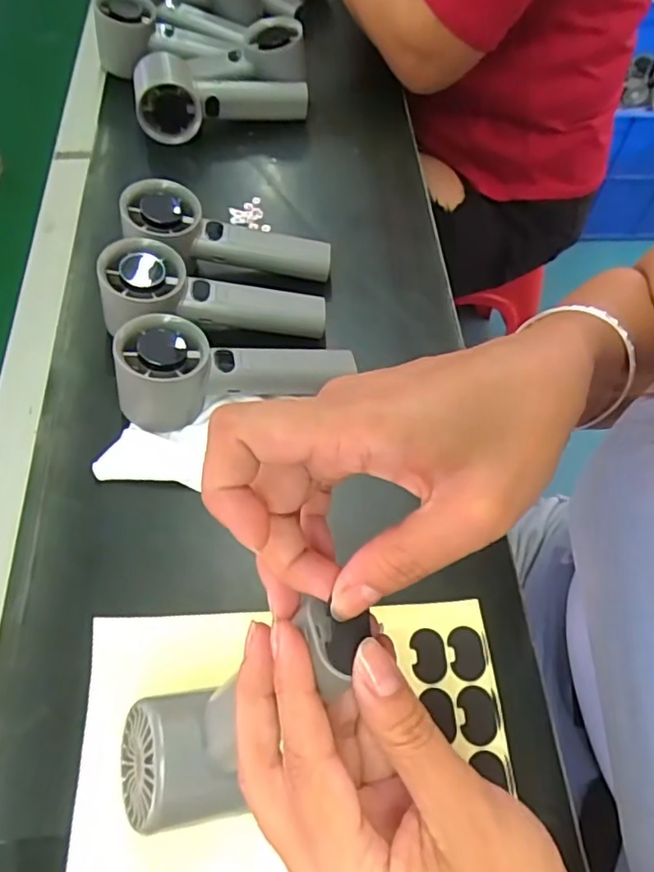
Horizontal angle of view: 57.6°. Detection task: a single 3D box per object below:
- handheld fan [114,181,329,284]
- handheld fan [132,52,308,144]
[{"bbox_3d":[-0.074,-0.147,0.453,0.156,0.031,0.047,12,60,-19],"label":"handheld fan"},{"bbox_3d":[-0.095,-0.307,0.543,0.154,0.050,0.060,-1,60,-2],"label":"handheld fan"}]

